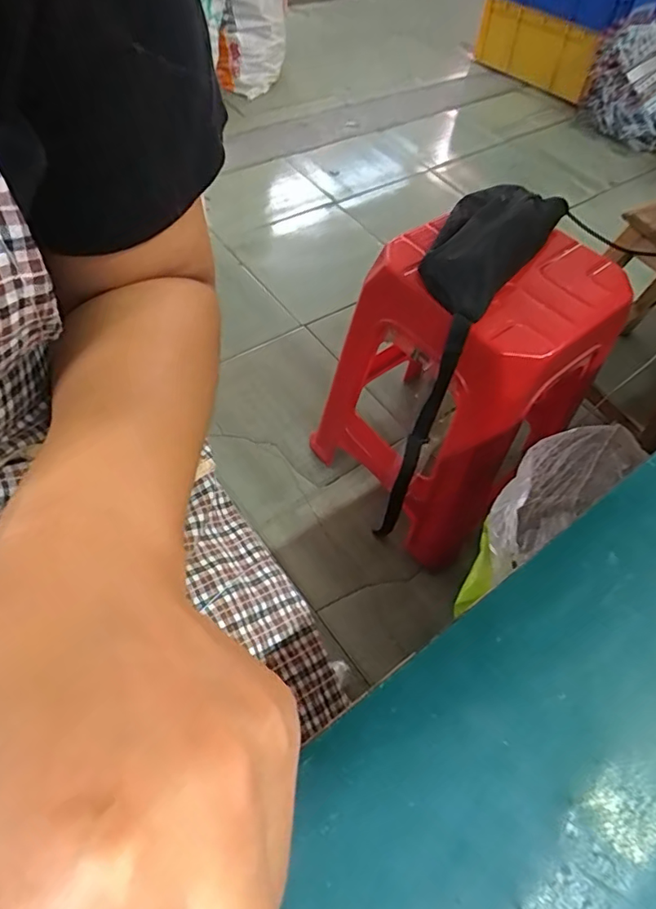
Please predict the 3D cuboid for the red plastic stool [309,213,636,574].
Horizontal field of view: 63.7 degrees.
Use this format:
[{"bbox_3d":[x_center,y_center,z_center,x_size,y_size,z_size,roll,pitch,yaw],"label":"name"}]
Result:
[{"bbox_3d":[0.219,-0.102,0.913,0.317,0.495,0.334,-31,64,-23],"label":"red plastic stool"}]

